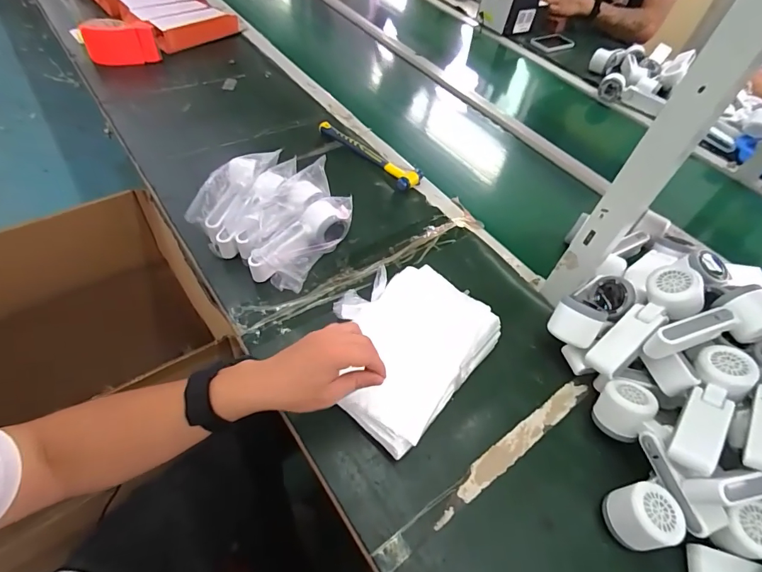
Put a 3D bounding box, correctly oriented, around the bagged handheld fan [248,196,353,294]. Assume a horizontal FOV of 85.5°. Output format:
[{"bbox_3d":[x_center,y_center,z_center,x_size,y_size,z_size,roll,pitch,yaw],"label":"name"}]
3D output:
[{"bbox_3d":[-0.115,-0.066,0.627,0.076,0.067,0.174,27,54,13],"label":"bagged handheld fan"}]

